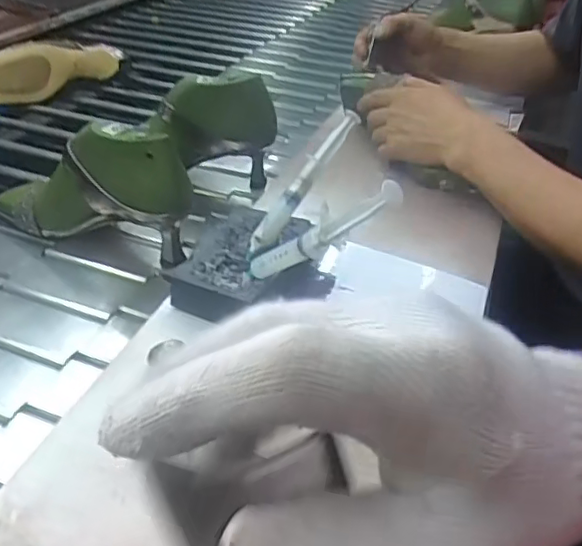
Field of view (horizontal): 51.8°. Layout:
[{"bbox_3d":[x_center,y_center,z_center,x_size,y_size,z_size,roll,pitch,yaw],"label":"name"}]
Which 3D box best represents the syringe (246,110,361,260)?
[{"bbox_3d":[0.008,-0.074,0.502,0.018,0.018,0.147,33,85,35],"label":"syringe"}]

